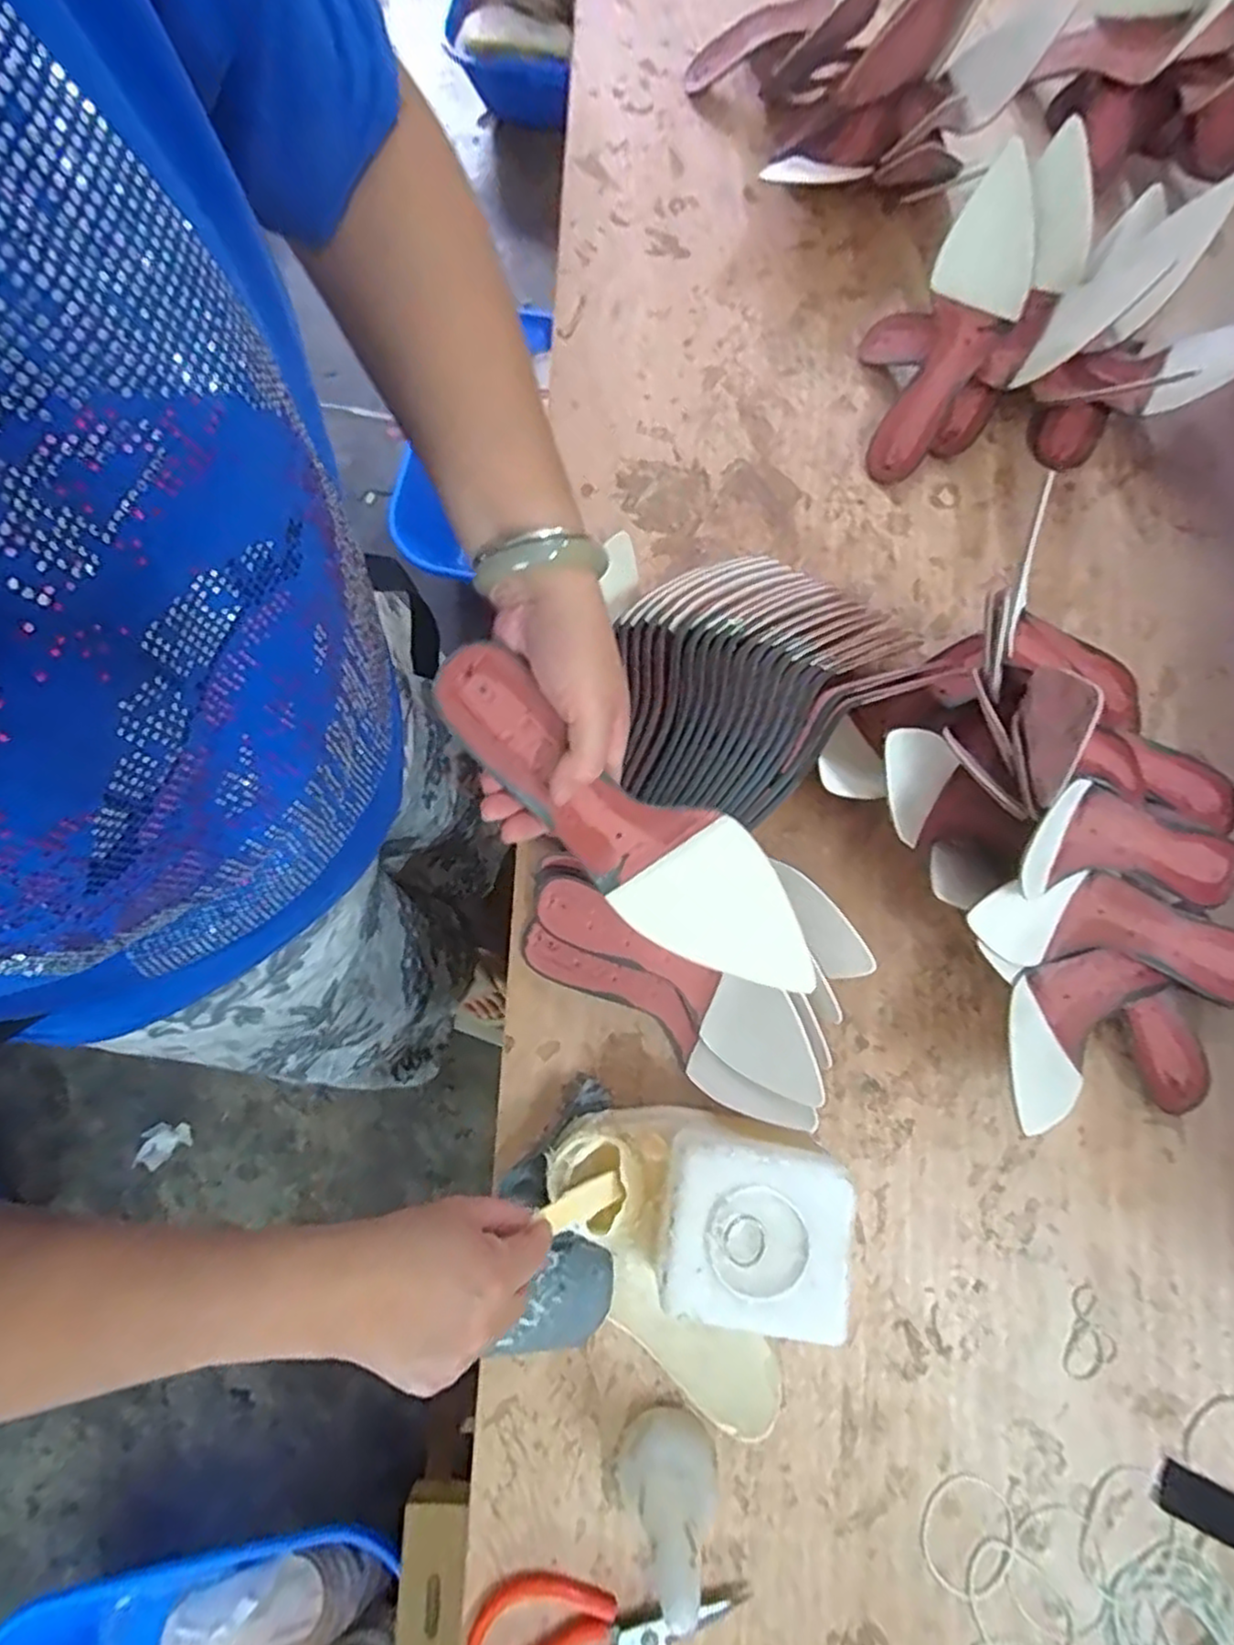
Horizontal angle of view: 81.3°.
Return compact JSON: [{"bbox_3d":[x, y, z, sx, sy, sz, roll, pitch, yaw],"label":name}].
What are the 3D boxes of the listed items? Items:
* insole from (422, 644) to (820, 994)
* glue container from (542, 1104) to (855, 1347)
[{"bbox_3d":[0.004,0.000,0.409,0.251,0.063,0.075,41,79,-12],"label":"insole"},{"bbox_3d":[0.049,0.263,0.503,0.191,0.124,0.105,7,76,3],"label":"glue container"}]

